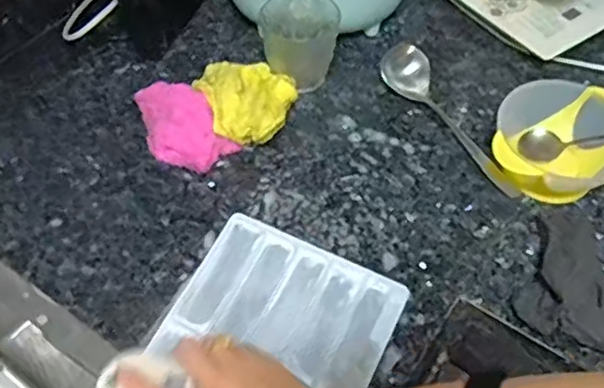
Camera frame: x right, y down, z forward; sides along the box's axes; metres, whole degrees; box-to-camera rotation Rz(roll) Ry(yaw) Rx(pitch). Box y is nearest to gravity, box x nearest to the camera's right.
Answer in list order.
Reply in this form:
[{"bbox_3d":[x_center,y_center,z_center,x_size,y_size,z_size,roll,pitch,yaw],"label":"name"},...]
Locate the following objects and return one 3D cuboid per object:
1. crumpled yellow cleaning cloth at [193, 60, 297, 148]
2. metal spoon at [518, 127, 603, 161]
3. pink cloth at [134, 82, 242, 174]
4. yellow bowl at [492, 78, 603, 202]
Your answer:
[{"bbox_3d":[-0.050,-0.092,0.648,0.089,0.050,0.097,-17,55,-14],"label":"crumpled yellow cleaning cloth"},{"bbox_3d":[0.288,-0.056,0.608,0.153,0.028,0.019,-7,47,28],"label":"metal spoon"},{"bbox_3d":[-0.125,-0.072,0.638,0.068,0.036,0.124,-33,60,-24],"label":"pink cloth"},{"bbox_3d":[0.248,-0.044,0.612,0.111,0.061,0.130,25,56,16],"label":"yellow bowl"}]

